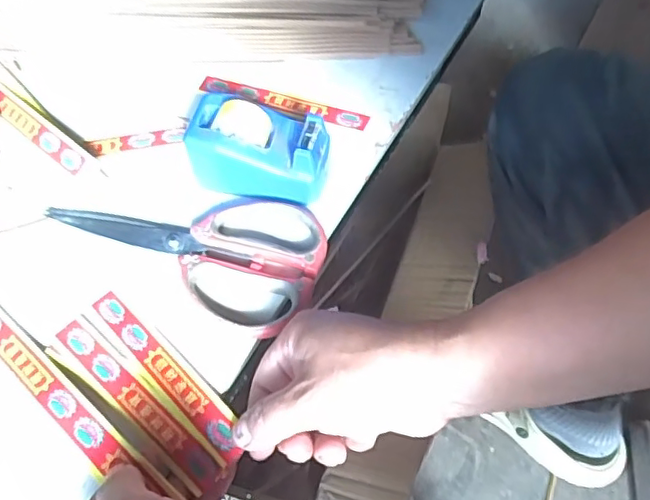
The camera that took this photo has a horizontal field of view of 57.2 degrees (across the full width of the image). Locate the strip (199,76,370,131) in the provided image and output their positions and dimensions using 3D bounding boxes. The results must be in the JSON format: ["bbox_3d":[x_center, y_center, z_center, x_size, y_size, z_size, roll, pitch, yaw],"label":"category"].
[{"bbox_3d":[-0.036,-0.124,0.495,0.148,0.004,0.015,17,62,12],"label":"strip"}]

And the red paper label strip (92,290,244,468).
[{"bbox_3d":[-0.102,0.077,0.381,0.018,0.004,0.146,-41,65,-19],"label":"red paper label strip"}]

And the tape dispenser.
[{"bbox_3d":[-0.046,-0.076,0.436,0.099,0.053,0.061,6,60,6],"label":"tape dispenser"}]

